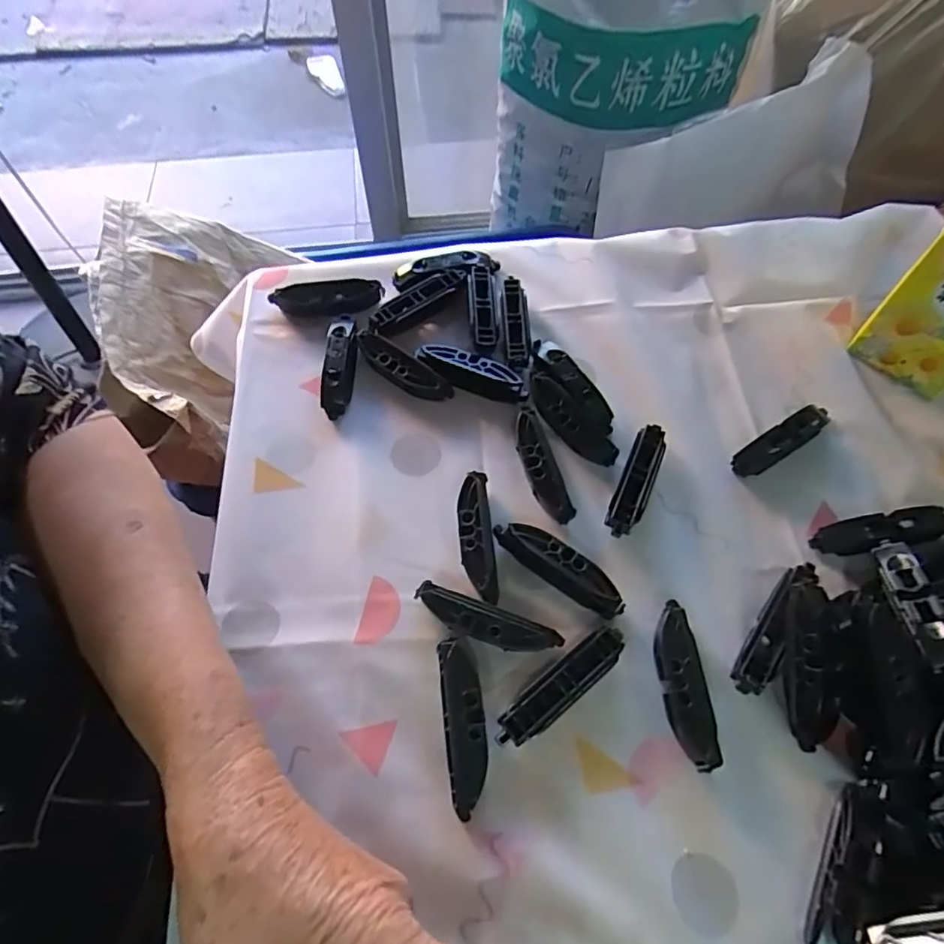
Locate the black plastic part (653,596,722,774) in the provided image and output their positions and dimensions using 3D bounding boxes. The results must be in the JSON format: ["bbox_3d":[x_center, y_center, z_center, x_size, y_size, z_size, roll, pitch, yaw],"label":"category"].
[{"bbox_3d":[0.109,0.107,0.301,0.018,0.014,0.080,-4,61,-2],"label":"black plastic part"}]

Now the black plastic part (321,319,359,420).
[{"bbox_3d":[-0.091,-0.075,0.406,0.019,0.021,0.075,0,61,0],"label":"black plastic part"}]

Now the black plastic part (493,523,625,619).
[{"bbox_3d":[0.051,0.052,0.333,0.080,0.013,0.020,33,66,17],"label":"black plastic part"}]

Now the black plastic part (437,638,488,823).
[{"bbox_3d":[-0.004,0.126,0.296,0.020,0.012,0.080,-7,61,-3],"label":"black plastic part"}]

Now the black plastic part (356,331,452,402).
[{"bbox_3d":[-0.048,-0.071,0.408,0.077,0.023,0.018,31,66,16],"label":"black plastic part"}]

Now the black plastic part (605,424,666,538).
[{"bbox_3d":[0.100,0.006,0.356,0.019,0.014,0.076,22,64,12],"label":"black plastic part"}]

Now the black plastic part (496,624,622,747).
[{"bbox_3d":[0.046,0.111,0.302,0.080,0.015,0.018,-36,67,-17],"label":"black plastic part"}]

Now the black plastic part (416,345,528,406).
[{"bbox_3d":[0.000,-0.068,0.404,0.079,0.016,0.024,19,63,10],"label":"black plastic part"}]

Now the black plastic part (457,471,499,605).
[{"bbox_3d":[0.003,0.039,0.344,0.019,0.014,0.077,-4,61,-2],"label":"black plastic part"}]

